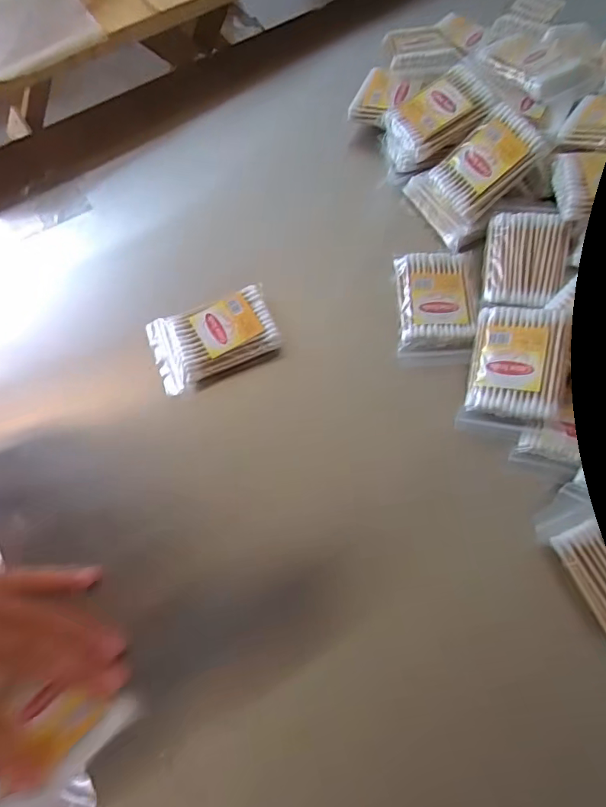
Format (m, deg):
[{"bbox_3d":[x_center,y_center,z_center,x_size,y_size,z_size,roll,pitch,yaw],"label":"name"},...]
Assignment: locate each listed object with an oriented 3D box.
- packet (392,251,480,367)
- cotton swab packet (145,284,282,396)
[{"bbox_3d":[0.100,-0.072,0.351,0.058,0.019,0.086,2,68,0],"label":"packet"},{"bbox_3d":[-0.066,-0.048,0.348,0.089,0.026,0.059,-20,69,-9],"label":"cotton swab packet"}]

